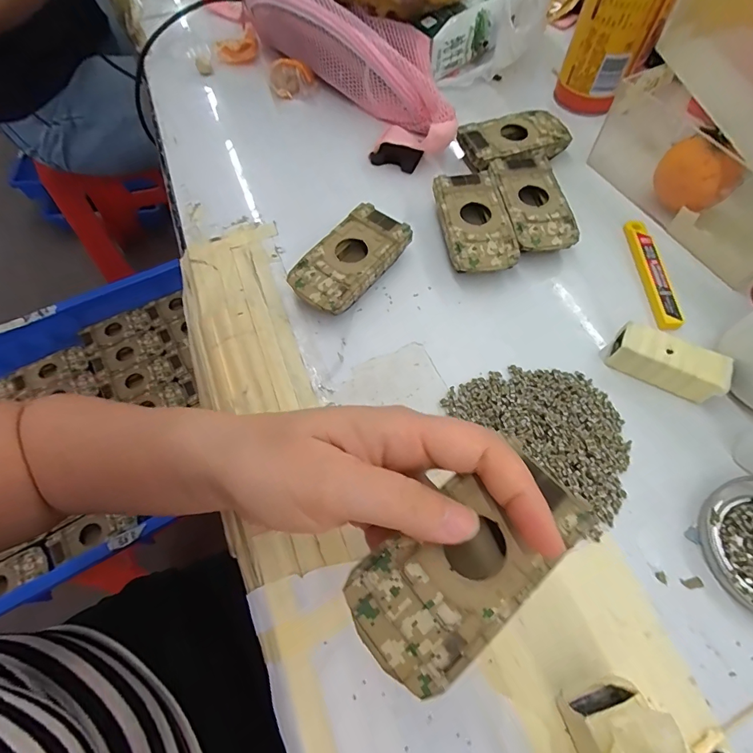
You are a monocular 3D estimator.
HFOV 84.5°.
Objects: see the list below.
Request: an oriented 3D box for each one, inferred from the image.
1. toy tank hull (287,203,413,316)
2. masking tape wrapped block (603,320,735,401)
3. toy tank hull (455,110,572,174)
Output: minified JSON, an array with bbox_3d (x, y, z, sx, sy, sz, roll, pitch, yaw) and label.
[{"bbox_3d":[-0.020,-0.087,0.320,0.050,0.025,0.094,34,69,16],"label":"toy tank hull"},{"bbox_3d":[0.193,-0.010,0.279,0.069,0.025,0.029,25,67,13],"label":"masking tape wrapped block"},{"bbox_3d":[0.125,-0.210,0.379,0.101,0.025,0.054,-19,65,-8],"label":"toy tank hull"}]

